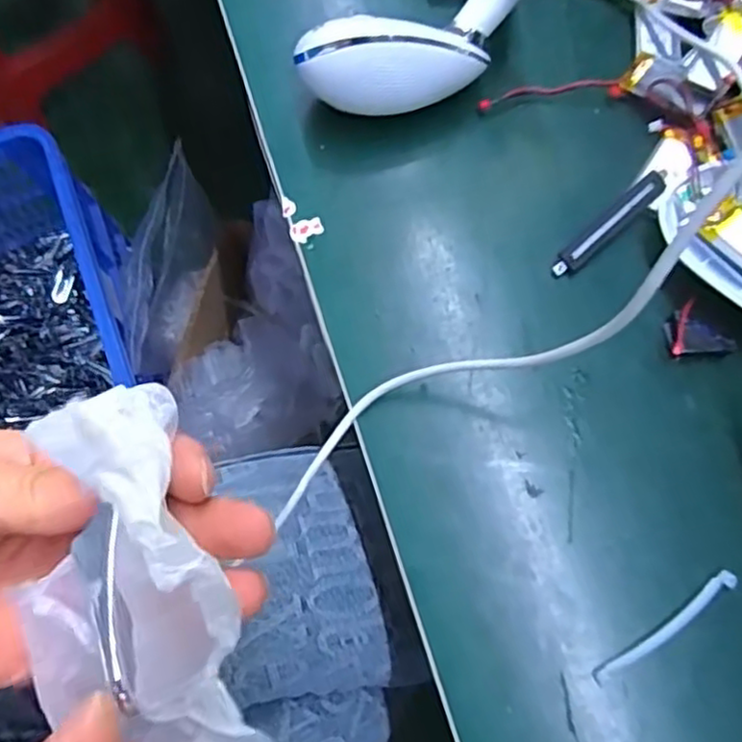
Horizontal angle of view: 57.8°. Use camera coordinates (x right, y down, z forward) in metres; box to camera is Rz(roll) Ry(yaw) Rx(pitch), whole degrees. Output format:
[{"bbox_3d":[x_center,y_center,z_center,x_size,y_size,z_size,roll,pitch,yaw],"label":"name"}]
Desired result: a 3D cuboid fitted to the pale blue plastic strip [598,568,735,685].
[{"bbox_3d":[0.113,0.098,0.256,0.066,0.004,0.007,-34,76,-8],"label":"pale blue plastic strip"}]

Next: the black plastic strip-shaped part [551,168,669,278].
[{"bbox_3d":[0.106,-0.065,0.296,0.063,0.009,0.010,-39,77,-9],"label":"black plastic strip-shaped part"}]

